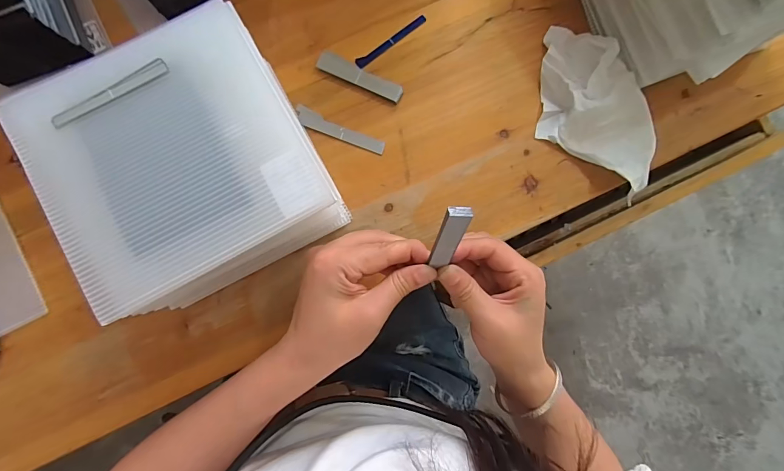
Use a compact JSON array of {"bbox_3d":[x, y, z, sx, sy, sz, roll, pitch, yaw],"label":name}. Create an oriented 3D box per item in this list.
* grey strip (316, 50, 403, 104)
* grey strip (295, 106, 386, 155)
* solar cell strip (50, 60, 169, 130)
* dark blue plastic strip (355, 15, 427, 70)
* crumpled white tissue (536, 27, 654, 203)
[{"bbox_3d":[-0.028,-0.145,0.359,0.080,0.005,0.019,24,86,-2],"label":"grey strip"},{"bbox_3d":[-0.047,-0.094,0.356,0.084,0.004,0.016,24,86,-2],"label":"grey strip"},{"bbox_3d":[-0.182,-0.092,0.254,0.078,0.004,0.011,-32,90,-4],"label":"solar cell strip"},{"bbox_3d":[0.000,-0.184,0.374,0.081,0.004,0.009,-37,90,-4],"label":"dark blue plastic strip"},{"bbox_3d":[0.189,-0.117,0.361,0.099,0.026,0.144,4,87,-3],"label":"crumpled white tissue"}]

